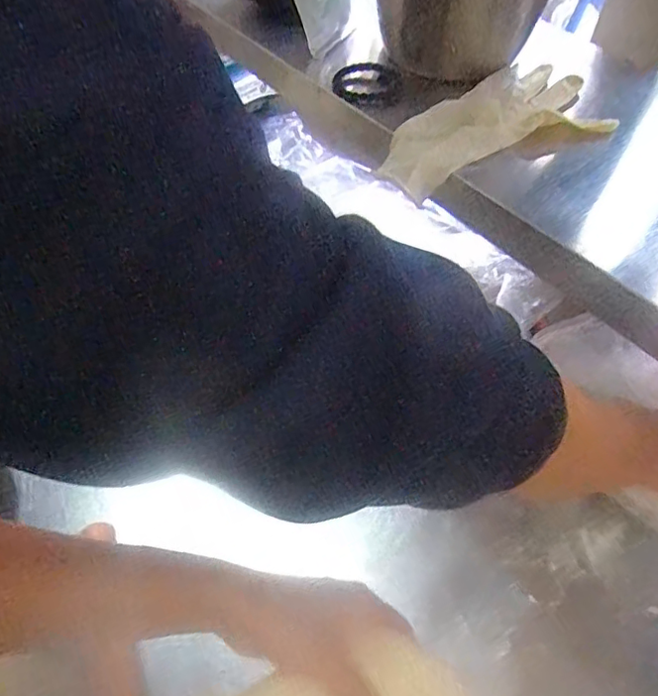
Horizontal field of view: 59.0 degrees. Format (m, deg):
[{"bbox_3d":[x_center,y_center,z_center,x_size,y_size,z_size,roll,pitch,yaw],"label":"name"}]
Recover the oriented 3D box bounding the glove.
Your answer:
[{"bbox_3d":[0.140,-0.200,0.530,0.208,0.038,0.108,-14,54,-13],"label":"glove"}]

